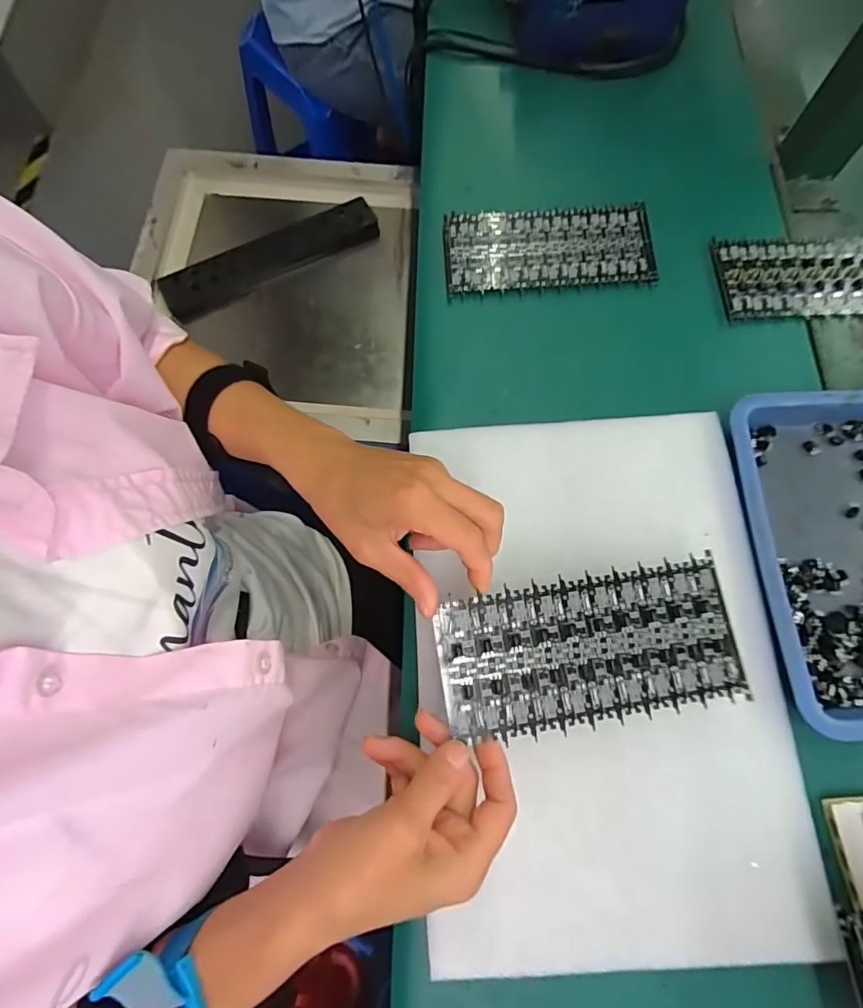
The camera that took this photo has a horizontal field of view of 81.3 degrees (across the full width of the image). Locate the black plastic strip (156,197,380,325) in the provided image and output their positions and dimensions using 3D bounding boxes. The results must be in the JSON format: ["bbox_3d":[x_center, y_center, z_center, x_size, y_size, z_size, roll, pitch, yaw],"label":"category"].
[{"bbox_3d":[-0.206,-0.320,0.651,0.283,0.035,0.055,-28,75,-10],"label":"black plastic strip"}]

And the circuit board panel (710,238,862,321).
[{"bbox_3d":[0.311,-0.181,0.402,0.159,0.007,0.071,0,72,-2],"label":"circuit board panel"}]

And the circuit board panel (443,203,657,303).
[{"bbox_3d":[0.096,-0.211,0.416,0.169,0.010,0.077,-4,72,-3],"label":"circuit board panel"}]

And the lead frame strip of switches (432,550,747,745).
[{"bbox_3d":[0.086,0.079,0.274,0.162,0.008,0.079,-9,73,-5],"label":"lead frame strip of switches"}]

